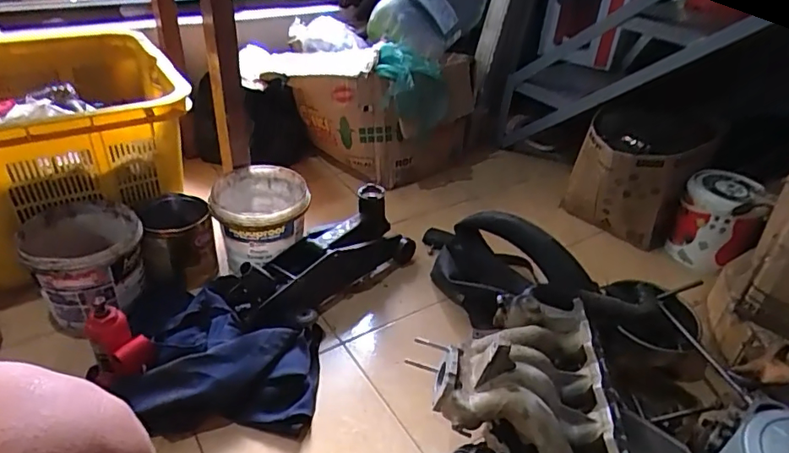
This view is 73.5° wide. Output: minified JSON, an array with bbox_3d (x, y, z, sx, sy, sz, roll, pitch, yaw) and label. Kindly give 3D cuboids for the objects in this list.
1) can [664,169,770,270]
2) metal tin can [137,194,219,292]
[{"bbox_3d":[0.796,-0.017,1.319,0.173,0.189,0.184,21,38,23],"label":"can"},{"bbox_3d":[-0.472,0.038,1.156,0.147,0.164,0.158,-11,38,-22],"label":"metal tin can"}]

